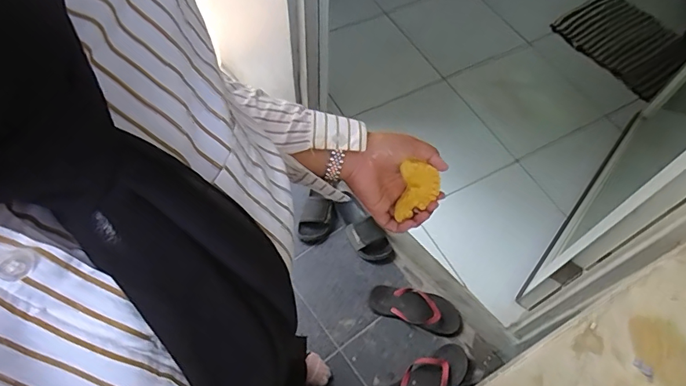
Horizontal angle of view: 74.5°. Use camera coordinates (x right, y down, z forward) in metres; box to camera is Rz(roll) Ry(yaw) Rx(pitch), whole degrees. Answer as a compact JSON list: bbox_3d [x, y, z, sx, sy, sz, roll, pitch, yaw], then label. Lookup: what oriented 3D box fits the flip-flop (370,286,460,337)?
[{"bbox_3d":[0.210,0.323,1.283,0.259,0.040,0.103,19,63,8],"label":"flip-flop"}]

